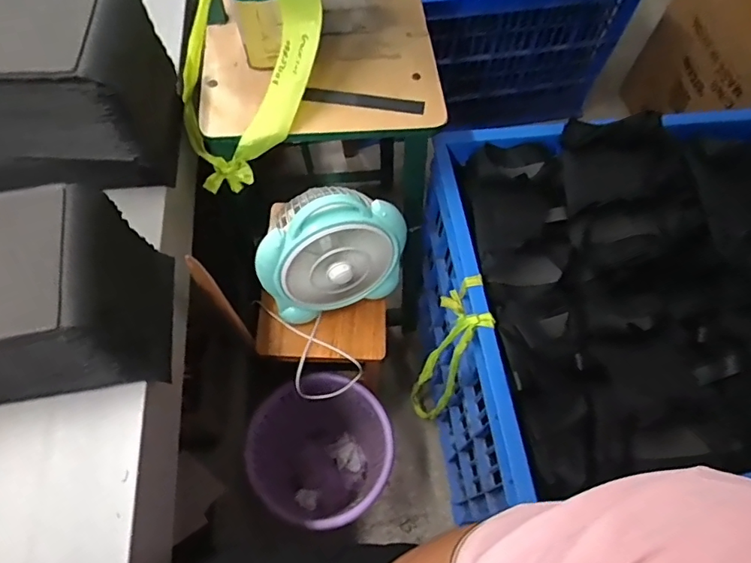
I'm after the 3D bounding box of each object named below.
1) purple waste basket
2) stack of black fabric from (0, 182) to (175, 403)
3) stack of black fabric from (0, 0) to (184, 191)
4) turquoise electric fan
[{"bbox_3d":[-0.108,0.368,1.081,0.268,0.296,0.258,1,62,-2],"label":"purple waste basket"},{"bbox_3d":[-0.375,0.020,0.503,0.295,0.130,0.174,-9,63,-8],"label":"stack of black fabric"},{"bbox_3d":[-0.396,-0.221,0.595,0.274,0.174,0.170,-2,62,-4],"label":"stack of black fabric"},{"bbox_3d":[-0.075,-0.053,0.839,0.238,0.217,0.120,-16,64,-11],"label":"turquoise electric fan"}]

